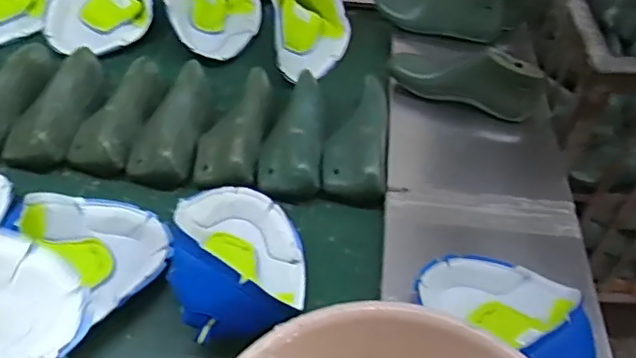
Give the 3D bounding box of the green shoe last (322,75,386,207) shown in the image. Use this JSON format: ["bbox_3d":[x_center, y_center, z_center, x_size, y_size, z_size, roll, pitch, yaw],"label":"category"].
[{"bbox_3d":[0.056,-0.058,0.808,0.089,0.068,0.201,4,48,2],"label":"green shoe last"}]

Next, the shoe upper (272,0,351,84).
[{"bbox_3d":[-0.015,-0.272,0.980,0.142,0.095,0.272,0,47,-1],"label":"shoe upper"}]

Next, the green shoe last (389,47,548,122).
[{"bbox_3d":[0.215,-0.145,0.863,0.231,0.105,0.065,16,48,30],"label":"green shoe last"}]

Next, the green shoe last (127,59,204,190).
[{"bbox_3d":[-0.212,-0.090,0.858,0.090,0.068,0.223,7,61,6],"label":"green shoe last"}]

